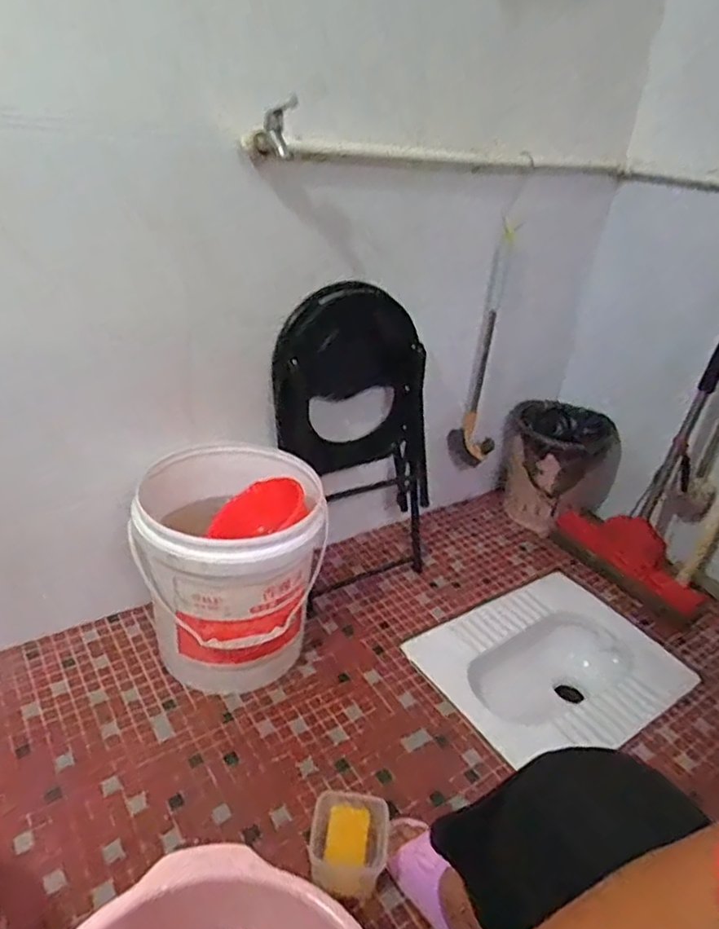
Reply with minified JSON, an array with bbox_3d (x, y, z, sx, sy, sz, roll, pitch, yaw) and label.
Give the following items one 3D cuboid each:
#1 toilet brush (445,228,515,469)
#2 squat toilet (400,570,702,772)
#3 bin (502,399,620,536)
[{"bbox_3d":[0.306,-0.246,1.468,0.111,0.559,0.084,12,31,11],"label":"toilet brush"},{"bbox_3d":[0.385,0.477,1.325,0.487,0.192,0.383,-15,36,-31],"label":"squat toilet"},{"bbox_3d":[0.514,0.010,1.668,0.286,0.286,0.286,21,33,24],"label":"bin"}]

